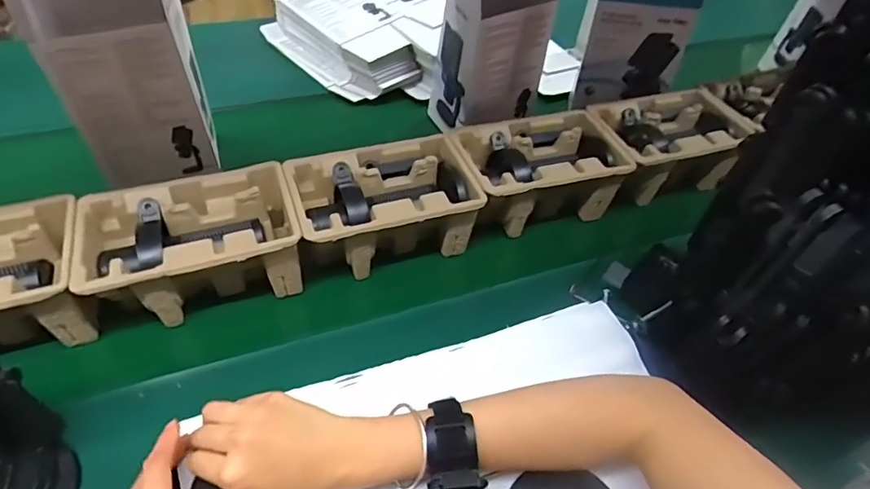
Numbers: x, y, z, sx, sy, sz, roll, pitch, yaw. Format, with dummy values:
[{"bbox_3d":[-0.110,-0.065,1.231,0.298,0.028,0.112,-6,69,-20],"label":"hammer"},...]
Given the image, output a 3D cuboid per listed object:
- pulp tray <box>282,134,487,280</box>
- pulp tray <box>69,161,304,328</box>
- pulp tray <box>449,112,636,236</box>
[{"bbox_3d":[-0.064,-0.047,0.676,0.222,0.114,0.143,-17,47,-15],"label":"pulp tray"},{"bbox_3d":[-0.276,0.003,0.607,0.225,0.108,0.145,-17,47,-15],"label":"pulp tray"},{"bbox_3d":[0.146,-0.098,0.741,0.224,0.113,0.153,-10,46,-9],"label":"pulp tray"}]

